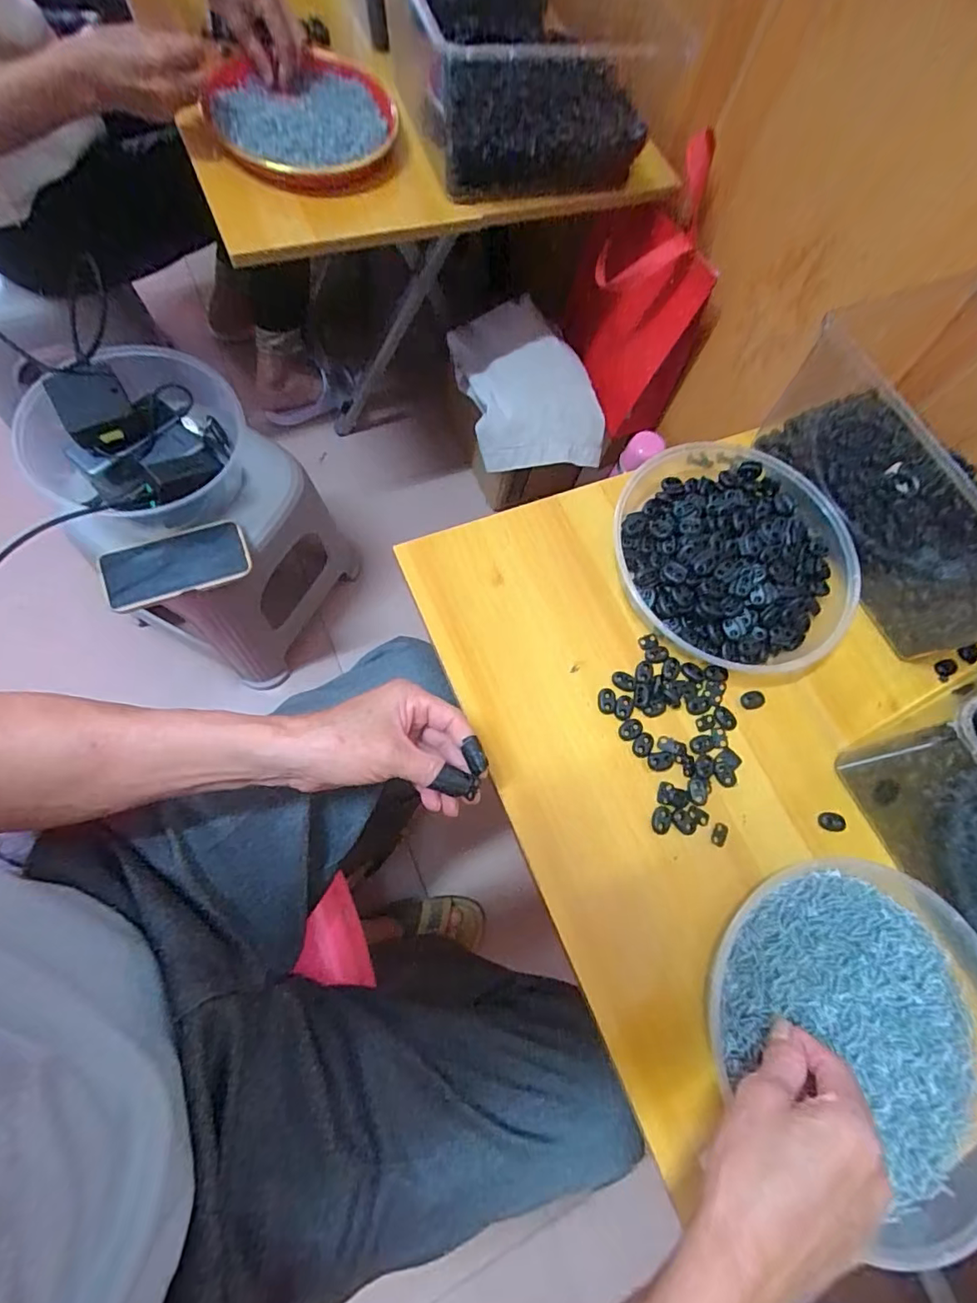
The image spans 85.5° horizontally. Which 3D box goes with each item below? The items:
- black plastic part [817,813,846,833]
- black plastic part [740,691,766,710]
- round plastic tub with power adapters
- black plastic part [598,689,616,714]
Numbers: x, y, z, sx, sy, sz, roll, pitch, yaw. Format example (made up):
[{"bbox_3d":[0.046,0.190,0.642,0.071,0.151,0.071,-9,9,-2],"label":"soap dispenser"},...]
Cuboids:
[{"bbox_3d":[0.288,0.143,0.442,0.021,0.004,0.015,13,70,-2],"label":"black plastic part"},{"bbox_3d":[0.235,0.044,0.470,0.022,0.004,0.016,-11,73,-11],"label":"black plastic part"},{"bbox_3d":[-0.422,-0.264,0.649,0.222,0.097,0.209,2,71,-6],"label":"round plastic tub with power adapters"},{"bbox_3d":[0.102,0.043,0.452,0.015,0.004,0.022,4,70,-5],"label":"black plastic part"}]

